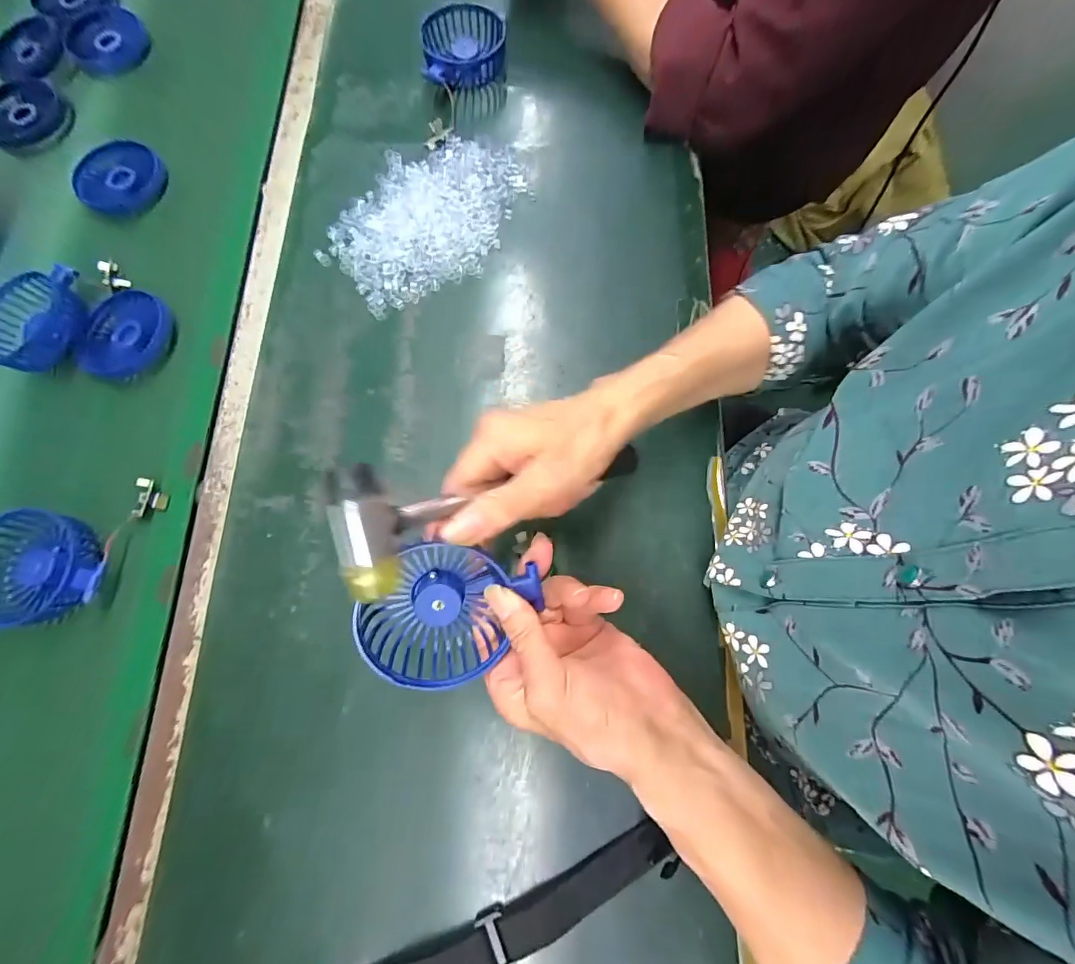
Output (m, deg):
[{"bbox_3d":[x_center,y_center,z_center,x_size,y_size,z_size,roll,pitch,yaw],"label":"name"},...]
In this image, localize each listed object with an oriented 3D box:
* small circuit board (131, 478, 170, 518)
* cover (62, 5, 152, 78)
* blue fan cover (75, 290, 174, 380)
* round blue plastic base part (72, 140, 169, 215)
[{"bbox_3d":[-0.324,0.013,0.382,0.017,0.018,0.034,-10,75,-3],"label":"small circuit board"},{"bbox_3d":[-0.477,-0.489,0.505,0.083,0.019,0.083,-30,77,-8],"label":"cover"},{"bbox_3d":[-0.379,-0.136,0.420,0.077,0.009,0.087,16,75,4],"label":"blue fan cover"},{"bbox_3d":[-0.427,-0.313,0.467,0.081,0.013,0.091,-21,76,-6],"label":"round blue plastic base part"}]

